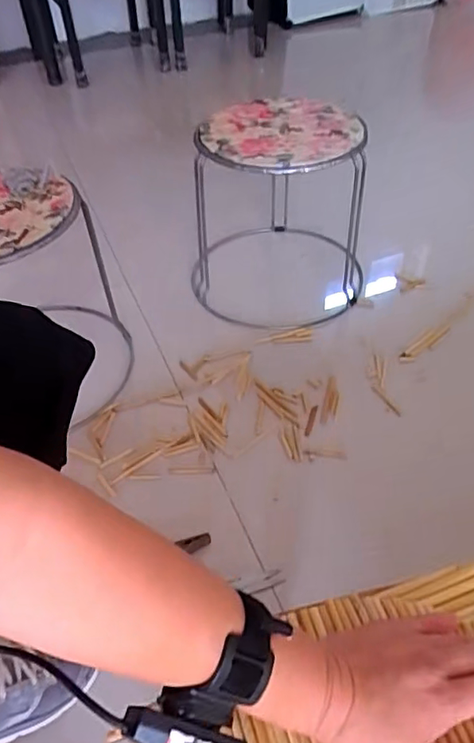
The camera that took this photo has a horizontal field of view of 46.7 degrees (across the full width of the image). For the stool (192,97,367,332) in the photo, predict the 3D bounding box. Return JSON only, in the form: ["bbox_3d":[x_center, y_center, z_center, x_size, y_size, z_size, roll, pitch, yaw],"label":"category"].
[{"bbox_3d":[0.071,-0.329,1.076,0.317,0.324,0.390,-7,46,-4],"label":"stool"}]

